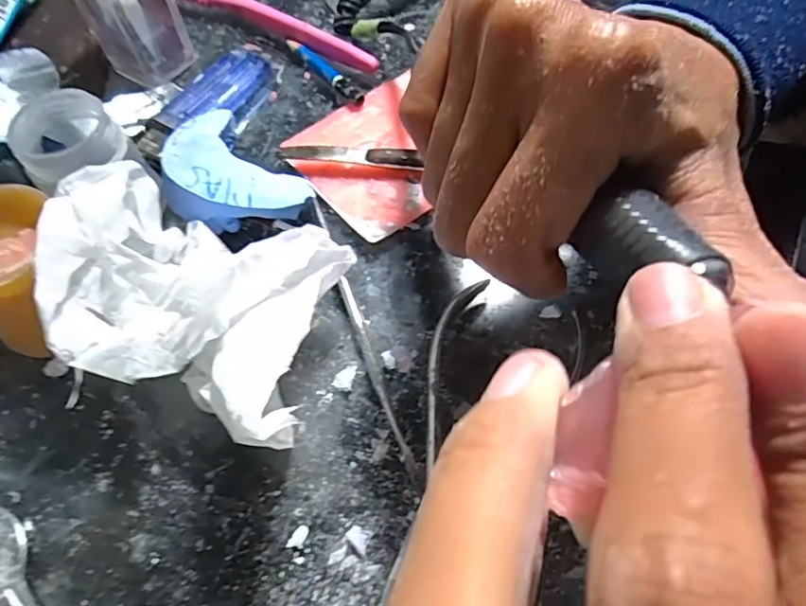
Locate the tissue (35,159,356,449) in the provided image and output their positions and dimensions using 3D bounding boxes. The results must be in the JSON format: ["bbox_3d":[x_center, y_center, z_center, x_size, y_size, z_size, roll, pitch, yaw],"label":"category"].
[{"bbox_3d":[-0.075,0.002,0.194,0.112,0.054,0.079,17,64,11],"label":"tissue"}]

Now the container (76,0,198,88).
[{"bbox_3d":[-0.133,-0.141,0.269,0.041,0.051,0.033,-26,65,-11],"label":"container"}]

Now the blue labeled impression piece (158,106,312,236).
[{"bbox_3d":[-0.077,-0.054,0.236,0.065,0.021,0.050,44,50,15],"label":"blue labeled impression piece"}]

